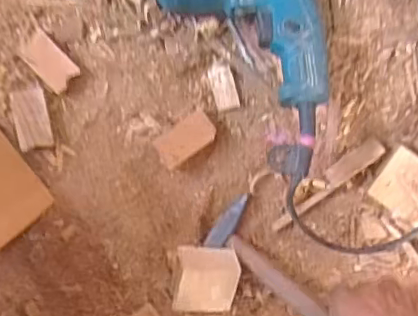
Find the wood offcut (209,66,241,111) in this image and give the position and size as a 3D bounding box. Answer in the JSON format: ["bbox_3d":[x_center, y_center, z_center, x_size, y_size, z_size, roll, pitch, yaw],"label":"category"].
[{"bbox_3d":[0.016,-0.072,0.610,0.024,0.004,0.046,-15,97,2],"label":"wood offcut"}]

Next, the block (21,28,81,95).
[{"bbox_3d":[-0.164,-0.097,0.603,0.035,0.010,0.060,-45,95,6],"label":"block"}]

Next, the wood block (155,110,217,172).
[{"bbox_3d":[-0.023,-0.020,0.608,0.062,0.021,0.035,-36,96,5],"label":"wood block"}]

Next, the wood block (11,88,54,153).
[{"bbox_3d":[-0.182,-0.040,0.605,0.033,0.010,0.060,-10,98,2],"label":"wood block"}]

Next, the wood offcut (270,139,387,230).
[{"bbox_3d":[0.123,0.030,0.619,0.142,0.008,0.021,-39,96,5],"label":"wood offcut"}]

